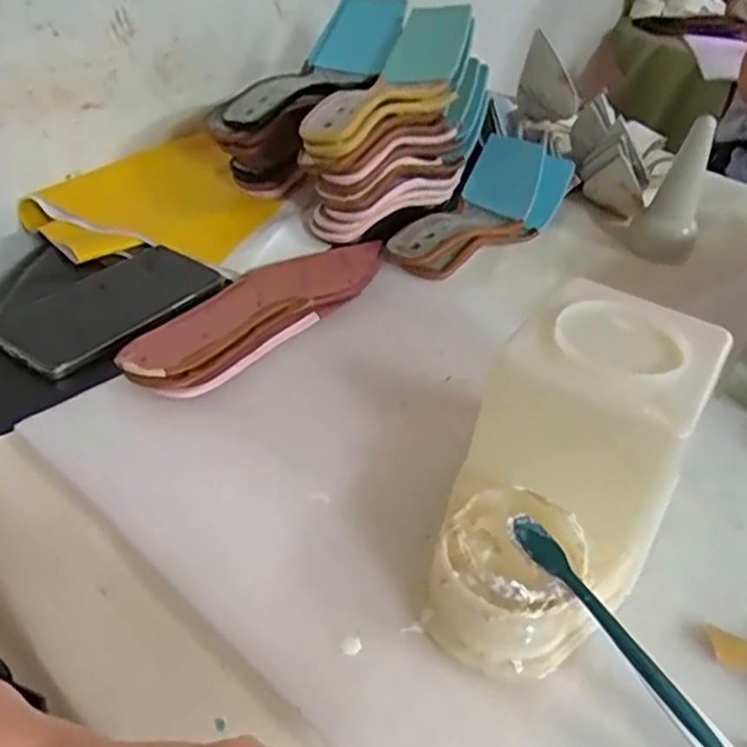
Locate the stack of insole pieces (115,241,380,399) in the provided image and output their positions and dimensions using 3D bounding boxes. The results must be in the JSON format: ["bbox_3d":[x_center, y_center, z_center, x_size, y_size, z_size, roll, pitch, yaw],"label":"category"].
[{"bbox_3d":[-0.082,-0.054,0.543,0.087,0.021,0.265,27,41,24],"label":"stack of insole pieces"}]

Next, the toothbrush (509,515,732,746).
[{"bbox_3d":[0.124,0.136,0.295,0.014,0.012,0.185,-25,64,-34],"label":"toothbrush"}]

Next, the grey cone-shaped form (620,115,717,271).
[{"bbox_3d":[0.304,-0.180,0.697,0.069,0.128,0.054,21,39,17],"label":"grey cone-shaped form"}]

